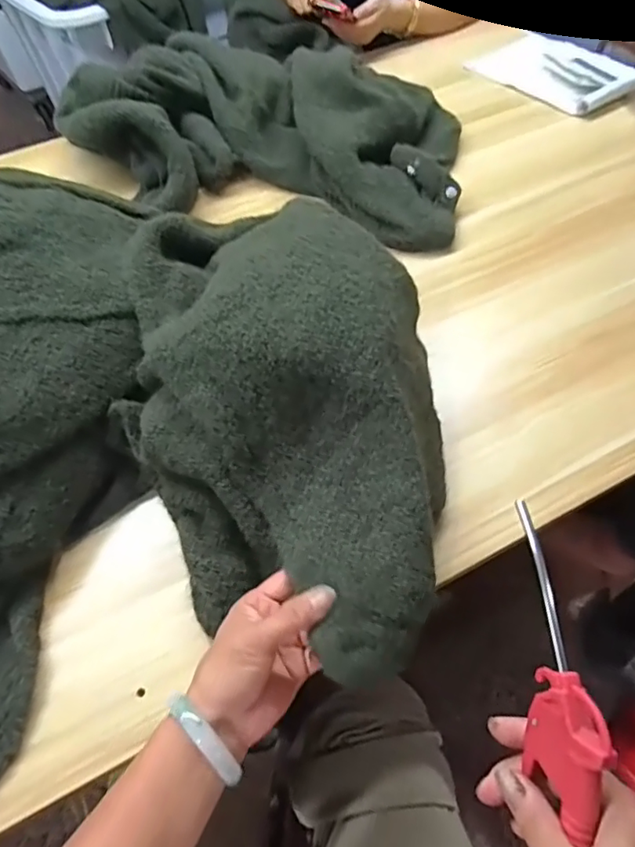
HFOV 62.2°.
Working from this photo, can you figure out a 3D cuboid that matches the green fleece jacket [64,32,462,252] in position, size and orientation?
[{"bbox_3d":[-0.091,-0.459,0.792,0.637,0.108,0.353,14,57,14],"label":"green fleece jacket"}]

